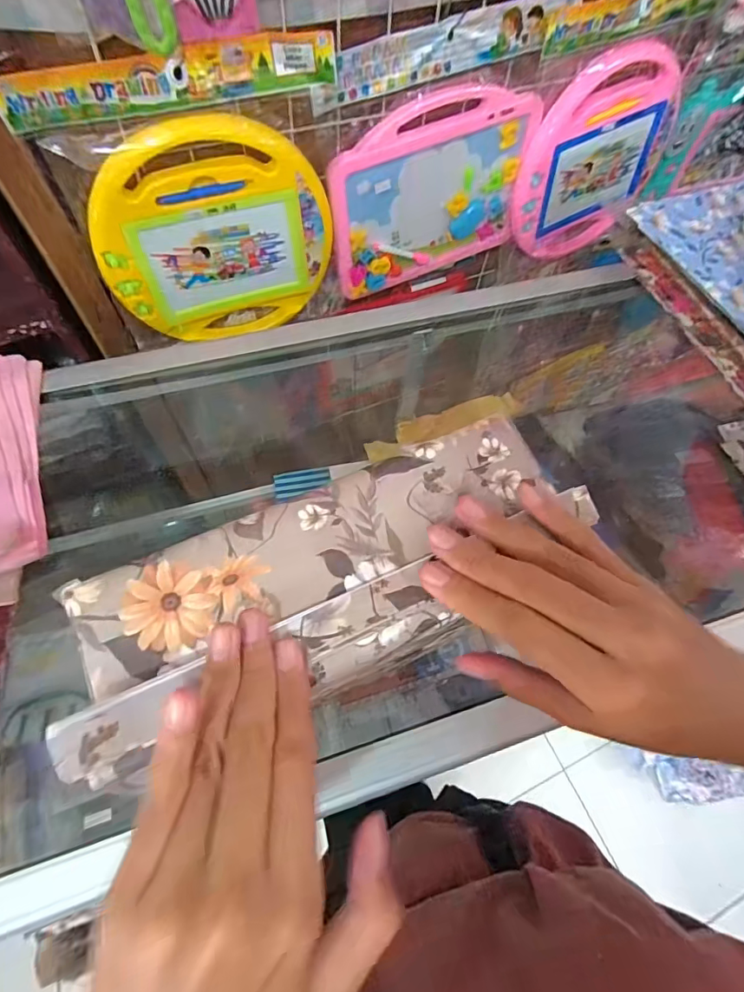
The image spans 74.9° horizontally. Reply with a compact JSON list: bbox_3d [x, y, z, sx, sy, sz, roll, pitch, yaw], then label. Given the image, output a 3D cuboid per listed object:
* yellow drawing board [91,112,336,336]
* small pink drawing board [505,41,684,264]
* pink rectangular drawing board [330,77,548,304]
[{"bbox_3d":[-0.187,-0.308,0.609,0.269,0.265,0.027,-17,66,-12],"label":"yellow drawing board"},{"bbox_3d":[0.328,-0.490,0.714,0.251,0.245,0.043,-24,67,-15],"label":"small pink drawing board"},{"bbox_3d":[0.080,-0.408,0.667,0.283,0.225,0.028,-21,67,-14],"label":"pink rectangular drawing board"}]

